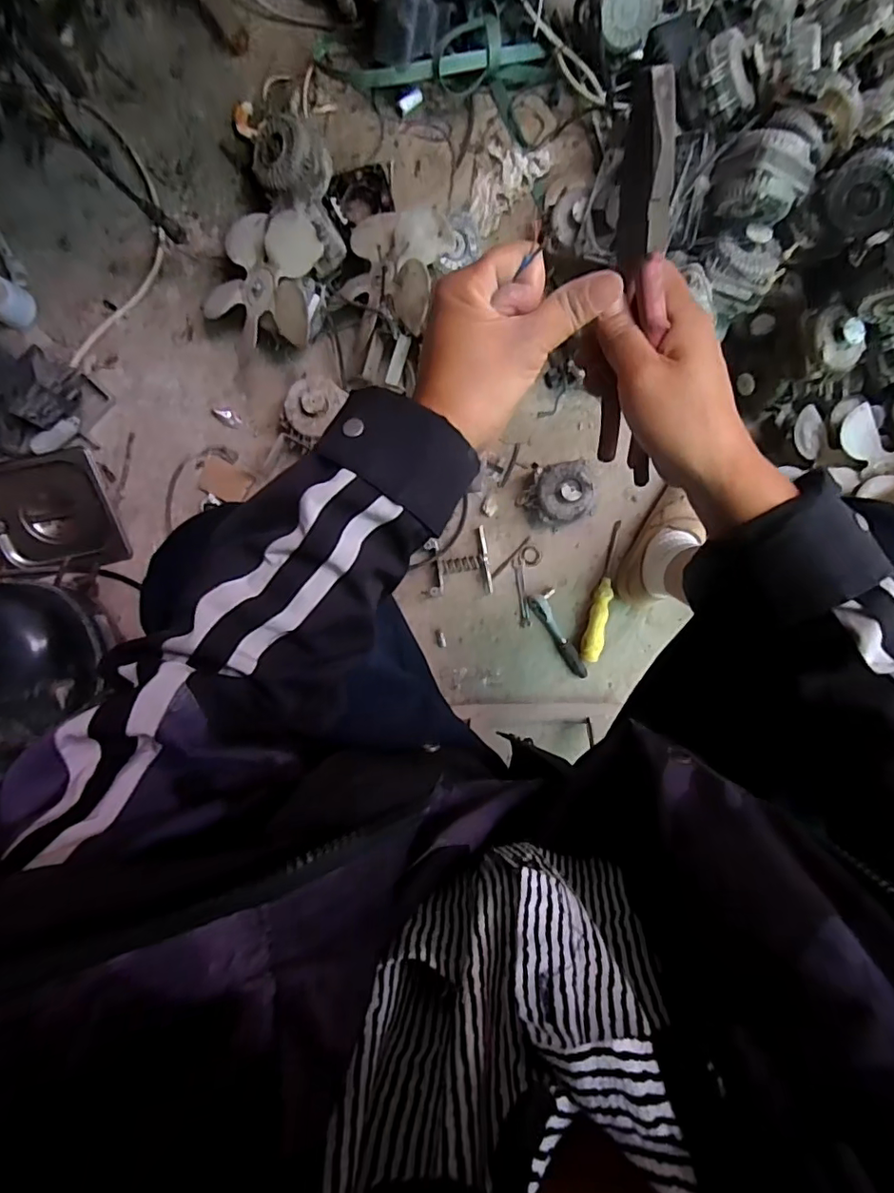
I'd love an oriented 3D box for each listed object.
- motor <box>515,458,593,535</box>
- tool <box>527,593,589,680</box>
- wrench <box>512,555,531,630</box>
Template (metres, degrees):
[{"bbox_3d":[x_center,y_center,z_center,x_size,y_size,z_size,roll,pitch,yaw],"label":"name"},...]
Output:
[{"bbox_3d":[0.152,-0.142,0.765,0.093,0.075,0.085,-8,96,-2],"label":"motor"},{"bbox_3d":[0.171,0.057,0.816,0.037,0.021,0.147,-31,97,1],"label":"tool"},{"bbox_3d":[0.111,-0.007,0.812,0.017,0.004,0.105,-7,96,-2],"label":"wrench"}]

